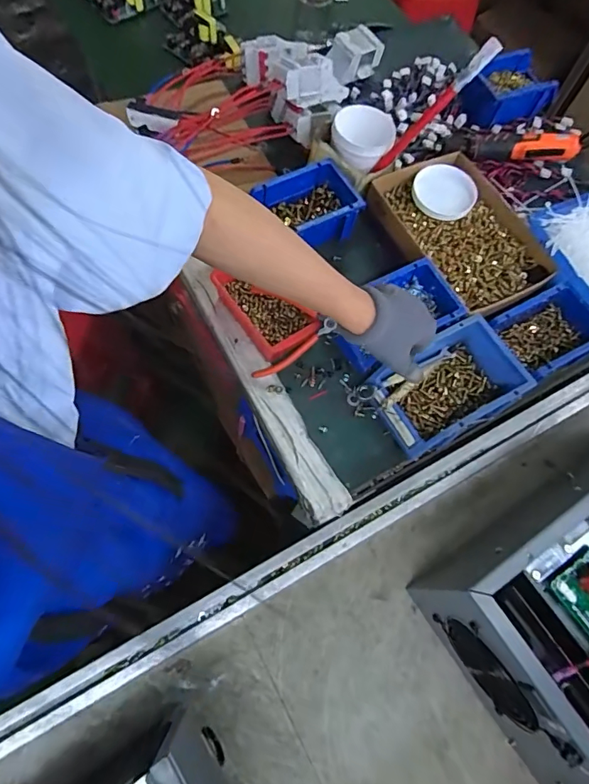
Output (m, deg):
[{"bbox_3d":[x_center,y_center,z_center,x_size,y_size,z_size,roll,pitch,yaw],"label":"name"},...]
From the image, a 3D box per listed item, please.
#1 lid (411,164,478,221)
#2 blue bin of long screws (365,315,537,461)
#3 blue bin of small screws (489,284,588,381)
[{"bbox_3d":[0.235,-0.315,0.712,0.096,0.016,0.096,1,69,-4],"label":"lid"},{"bbox_3d":[0.198,-0.005,0.603,0.184,0.065,0.121,-29,74,-14],"label":"blue bin of long screws"},{"bbox_3d":[0.354,-0.080,0.646,0.141,0.063,0.098,-29,74,-14],"label":"blue bin of small screws"}]

